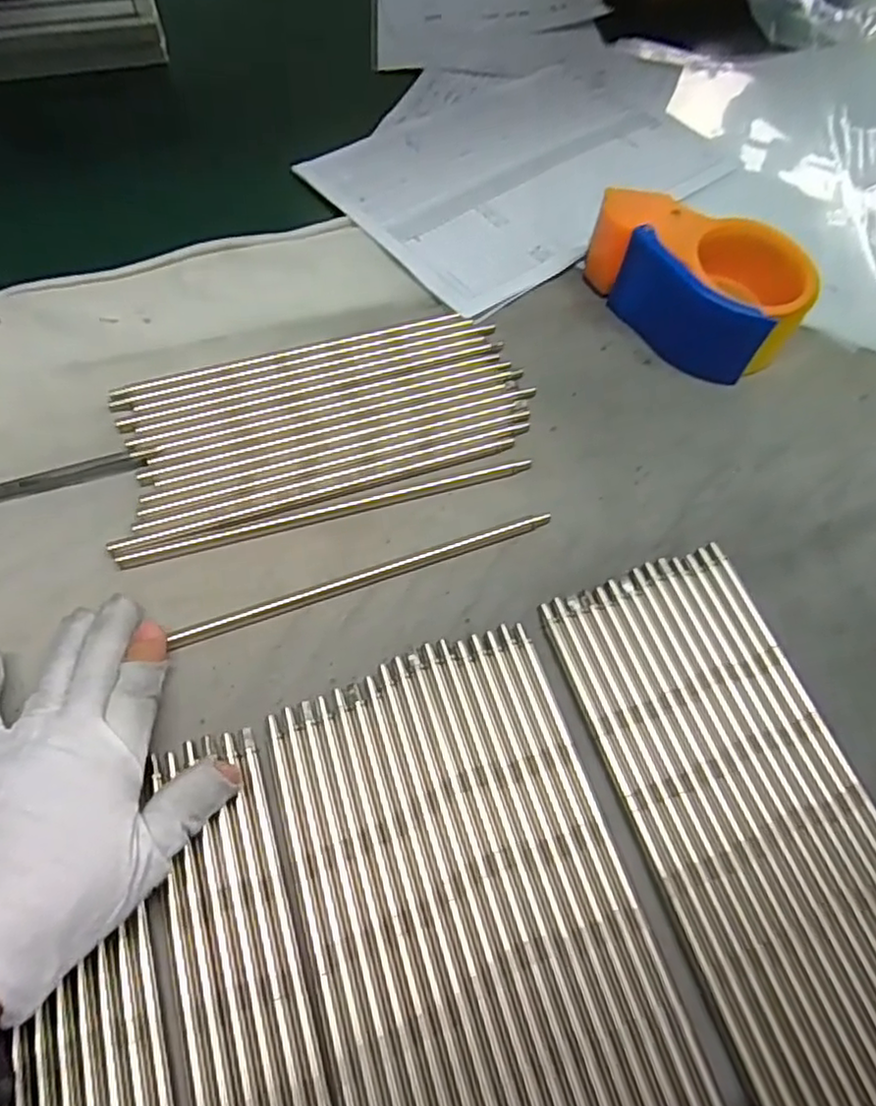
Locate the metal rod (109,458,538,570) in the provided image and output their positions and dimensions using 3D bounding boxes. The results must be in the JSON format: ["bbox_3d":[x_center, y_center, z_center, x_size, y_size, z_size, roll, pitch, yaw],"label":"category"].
[{"bbox_3d":[-0.055,-0.023,0.358,0.225,0.005,0.007,-15,63,-11],"label":"metal rod"}]

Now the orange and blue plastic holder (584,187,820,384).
[{"bbox_3d":[0.163,-0.175,0.420,0.140,0.057,0.076,38,66,17],"label":"orange and blue plastic holder"}]

